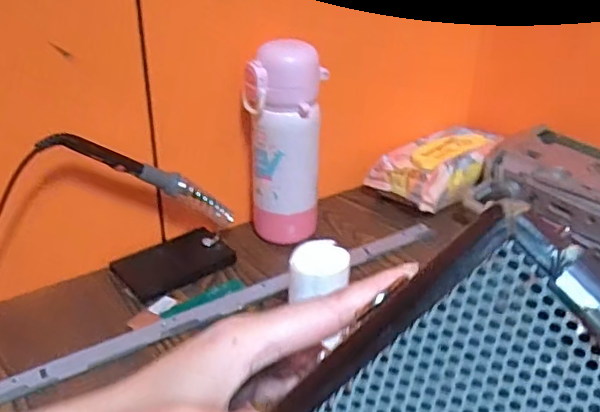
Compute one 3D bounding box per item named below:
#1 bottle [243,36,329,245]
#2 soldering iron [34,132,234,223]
[{"bbox_3d":[-0.010,-0.063,0.631,0.072,0.207,0.060,18,33,26],"label":"bottle"},{"bbox_3d":[-0.139,-0.026,0.568,0.019,0.026,0.213,30,2,42],"label":"soldering iron"}]

